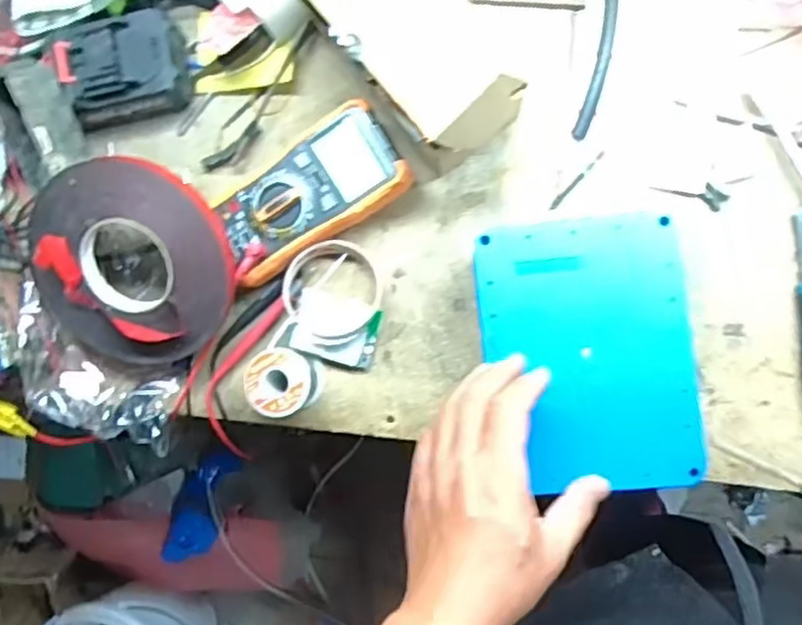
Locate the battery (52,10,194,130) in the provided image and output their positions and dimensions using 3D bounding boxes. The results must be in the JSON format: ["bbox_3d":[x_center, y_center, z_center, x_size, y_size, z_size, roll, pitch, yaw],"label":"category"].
[{"bbox_3d":[-0.241,-0.209,0.598,0.105,0.059,0.080,-13,87,8],"label":"battery"}]

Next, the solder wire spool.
[{"bbox_3d":[-0.097,0.056,0.572,0.051,0.045,0.054,0,89,8],"label":"solder wire spool"}]

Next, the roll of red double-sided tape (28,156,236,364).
[{"bbox_3d":[-0.218,-0.039,0.557,0.166,0.028,0.163,2,112,4],"label":"roll of red double-sided tape"}]

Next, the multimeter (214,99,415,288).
[{"bbox_3d":[-0.077,-0.097,0.580,0.163,0.039,0.086,-34,85,6],"label":"multimeter"}]

